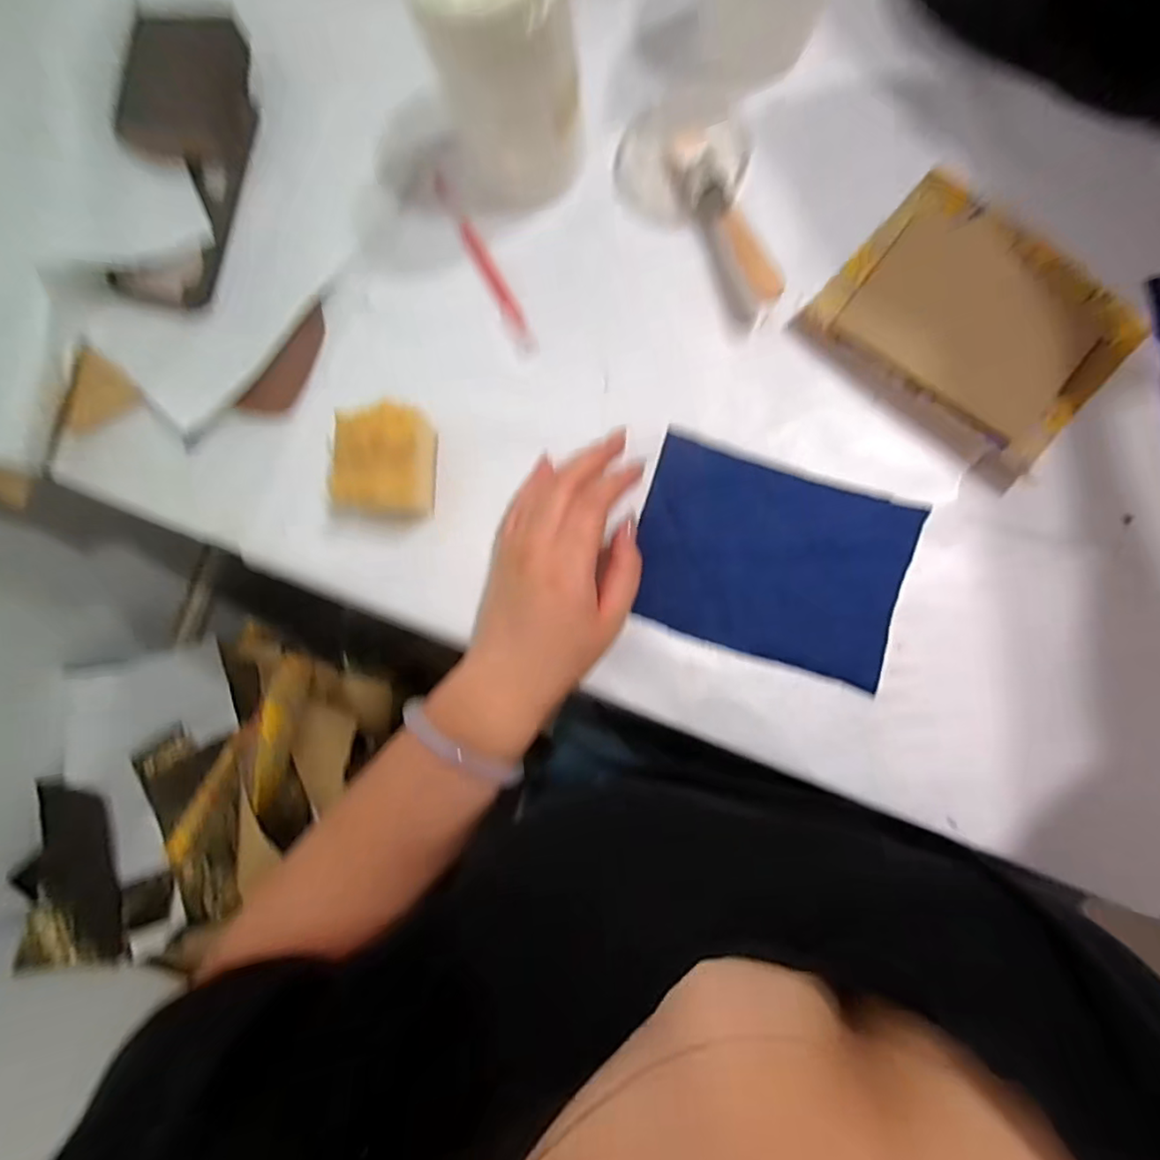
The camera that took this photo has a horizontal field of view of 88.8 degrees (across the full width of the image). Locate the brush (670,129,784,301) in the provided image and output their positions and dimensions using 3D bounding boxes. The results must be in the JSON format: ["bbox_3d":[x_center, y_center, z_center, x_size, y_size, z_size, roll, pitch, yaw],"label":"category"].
[{"bbox_3d":[0.096,-0.241,0.390,0.028,0.014,0.125,-28,86,5],"label":"brush"}]

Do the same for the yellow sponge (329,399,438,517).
[{"bbox_3d":[-0.125,-0.077,0.390,0.054,0.044,0.070,7,90,7],"label":"yellow sponge"}]

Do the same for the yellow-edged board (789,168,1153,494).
[{"bbox_3d":[0.244,-0.159,0.373,0.167,0.010,0.130,42,94,6],"label":"yellow-edged board"}]

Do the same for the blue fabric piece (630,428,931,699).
[{"bbox_3d":[0.124,-0.013,0.388,0.170,0.007,0.123,18,88,3],"label":"blue fabric piece"}]

